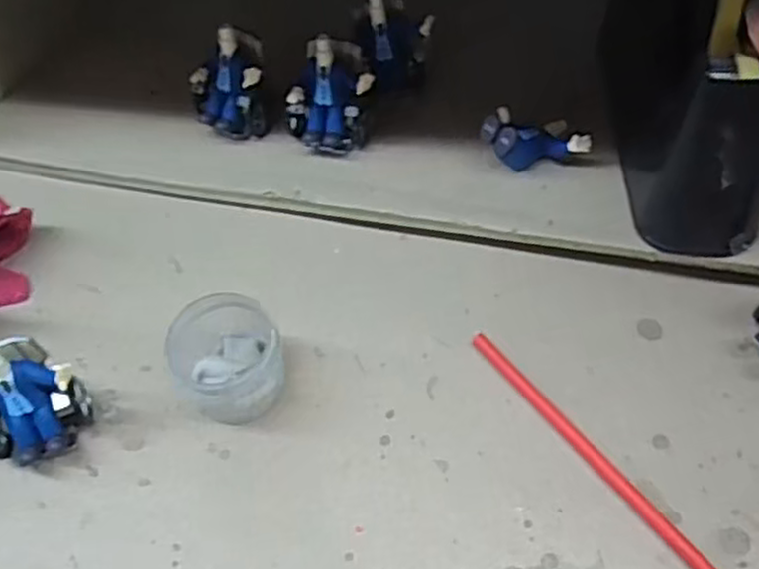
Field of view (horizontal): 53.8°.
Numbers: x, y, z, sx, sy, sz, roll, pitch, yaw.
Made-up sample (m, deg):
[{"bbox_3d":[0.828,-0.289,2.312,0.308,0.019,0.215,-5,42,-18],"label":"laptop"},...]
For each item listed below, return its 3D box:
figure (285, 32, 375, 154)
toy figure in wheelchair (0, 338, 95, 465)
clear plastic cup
[{"bbox_3d":[-0.030,-0.111,0.440,0.050,0.056,0.037,-6,55,1],"label":"figure"},{"bbox_3d":[-0.168,0.058,0.358,0.035,0.063,0.048,32,64,24],"label":"toy figure in wheelchair"},{"bbox_3d":[-0.077,0.035,0.381,0.054,0.045,0.063,-24,57,-11],"label":"clear plastic cup"}]

